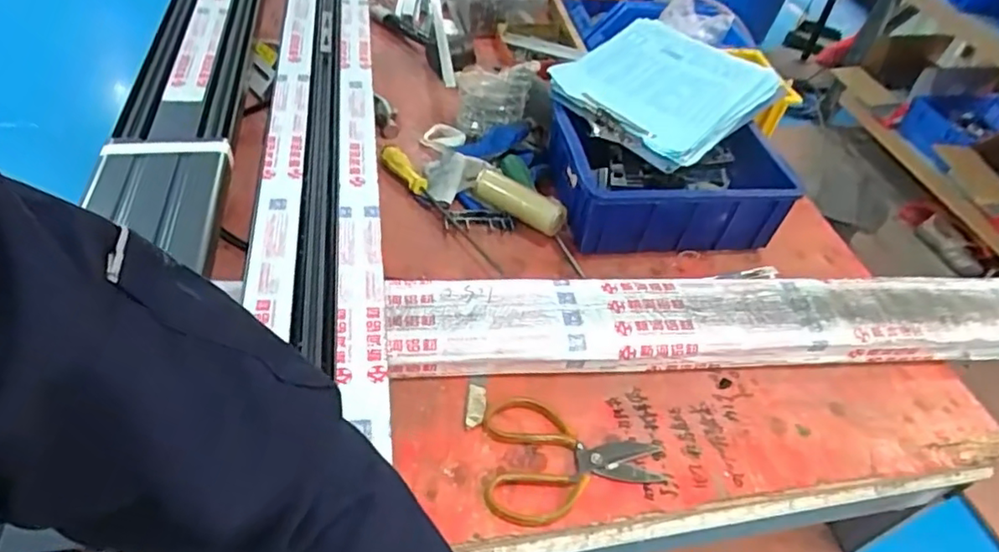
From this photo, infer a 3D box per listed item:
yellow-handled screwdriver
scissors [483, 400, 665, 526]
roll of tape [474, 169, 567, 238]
[{"bbox_3d":[-0.116,-0.126,0.825,0.029,0.031,0.169,-23,54,-28],"label":"yellow-handled screwdriver"},{"bbox_3d":[0.071,0.177,0.580,0.167,0.012,0.125,3,46,-6],"label":"scissors"},{"bbox_3d":[0.024,-0.099,0.800,0.128,0.044,0.032,28,49,18],"label":"roll of tape"}]

